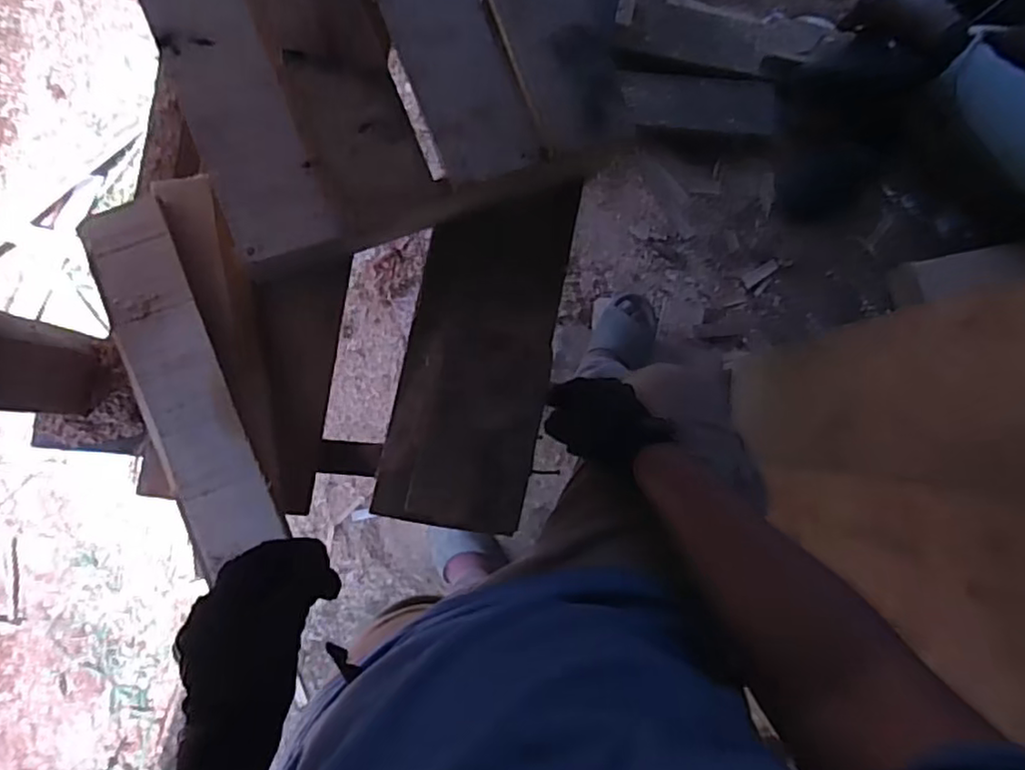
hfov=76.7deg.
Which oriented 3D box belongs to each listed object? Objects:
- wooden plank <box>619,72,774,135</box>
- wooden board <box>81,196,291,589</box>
[{"bbox_3d":[0.399,-0.634,1.443,0.311,0.051,0.102,6,86,-6],"label":"wooden plank"},{"bbox_3d":[-0.324,-0.006,0.632,0.089,0.027,0.352,-22,86,-7],"label":"wooden board"}]

